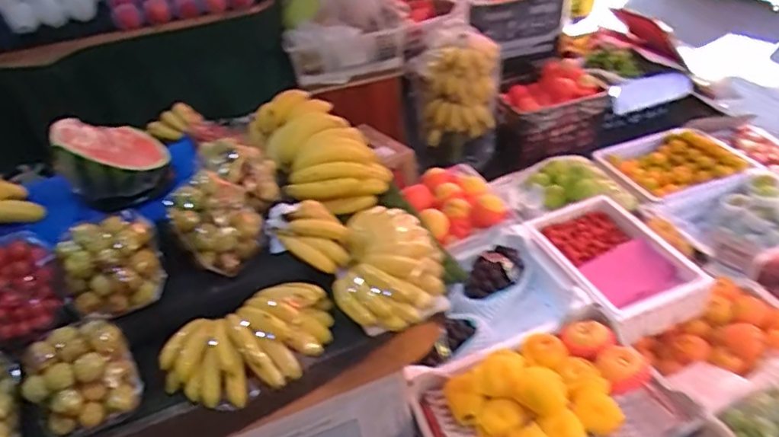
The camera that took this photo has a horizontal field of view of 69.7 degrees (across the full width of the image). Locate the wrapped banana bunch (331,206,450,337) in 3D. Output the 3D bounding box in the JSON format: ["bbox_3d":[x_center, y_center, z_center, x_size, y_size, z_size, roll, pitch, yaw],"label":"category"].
[{"bbox_3d":[0.005,0.078,0.922,0.173,0.076,0.227,2,38,10],"label":"wrapped banana bunch"}]

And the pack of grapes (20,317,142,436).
[{"bbox_3d":[-0.423,0.218,0.771,0.129,0.095,0.117,-28,43,-26],"label":"pack of grapes"}]

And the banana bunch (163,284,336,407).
[{"bbox_3d":[-0.204,0.185,0.831,0.256,0.064,0.138,-21,40,-19],"label":"banana bunch"}]

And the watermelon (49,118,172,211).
[{"bbox_3d":[-0.479,-0.115,0.961,0.163,0.129,0.235,-22,40,-20],"label":"watermelon"}]

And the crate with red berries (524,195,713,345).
[{"bbox_3d":[0.573,0.115,1.494,0.324,0.132,0.451,-19,39,-16],"label":"crate with red berries"}]

